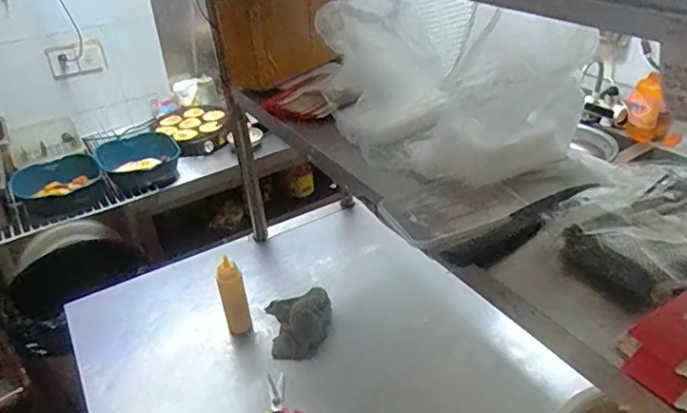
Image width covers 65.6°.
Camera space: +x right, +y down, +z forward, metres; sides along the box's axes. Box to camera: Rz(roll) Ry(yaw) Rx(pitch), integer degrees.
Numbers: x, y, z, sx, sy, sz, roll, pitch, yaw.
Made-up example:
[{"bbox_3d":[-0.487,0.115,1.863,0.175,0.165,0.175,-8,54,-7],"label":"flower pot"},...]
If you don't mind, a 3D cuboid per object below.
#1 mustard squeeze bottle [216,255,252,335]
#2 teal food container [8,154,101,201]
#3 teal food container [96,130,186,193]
[{"bbox_3d":[-0.215,0.181,1.056,0.051,0.161,0.049,-13,34,-14],"label":"mustard squeeze bottle"},{"bbox_3d":[-0.901,-0.083,1.688,0.243,0.127,0.060,-20,37,-23],"label":"teal food container"},{"bbox_3d":[-0.701,-0.176,1.820,0.271,0.113,0.126,-19,36,-22],"label":"teal food container"}]

